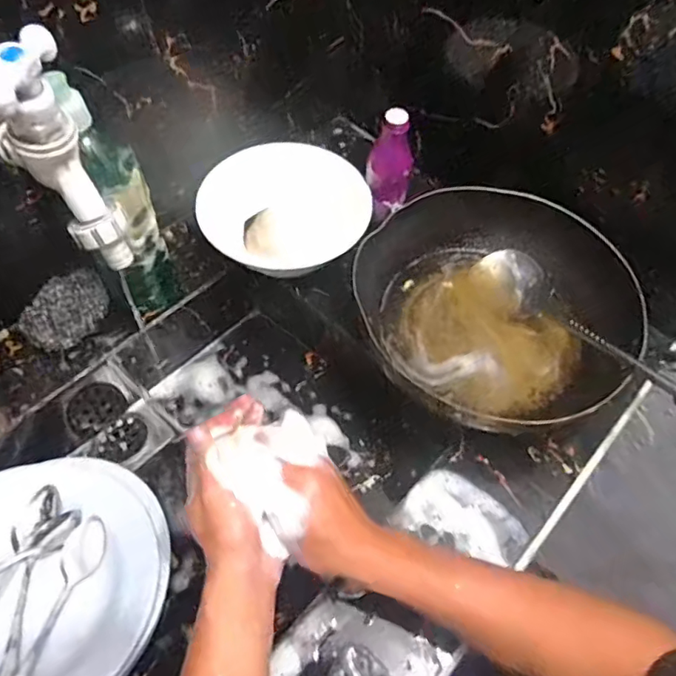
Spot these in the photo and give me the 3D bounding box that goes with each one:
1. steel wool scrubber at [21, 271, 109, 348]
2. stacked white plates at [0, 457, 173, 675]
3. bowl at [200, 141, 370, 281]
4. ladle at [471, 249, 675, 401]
[{"bbox_3d":[-0.308,-0.034,0.609,0.066,0.040,0.092,34,62,17],"label":"steel wool scrubber"},{"bbox_3d":[-0.304,0.242,0.521,0.258,0.040,0.258,5,46,-5],"label":"stacked white plates"},{"bbox_3d":[-0.058,-0.158,0.685,0.189,0.065,0.205,2,58,-3],"label":"bowl"},{"bbox_3d":[0.281,0.009,0.551,0.069,0.048,0.389,-19,39,-15],"label":"ladle"}]

